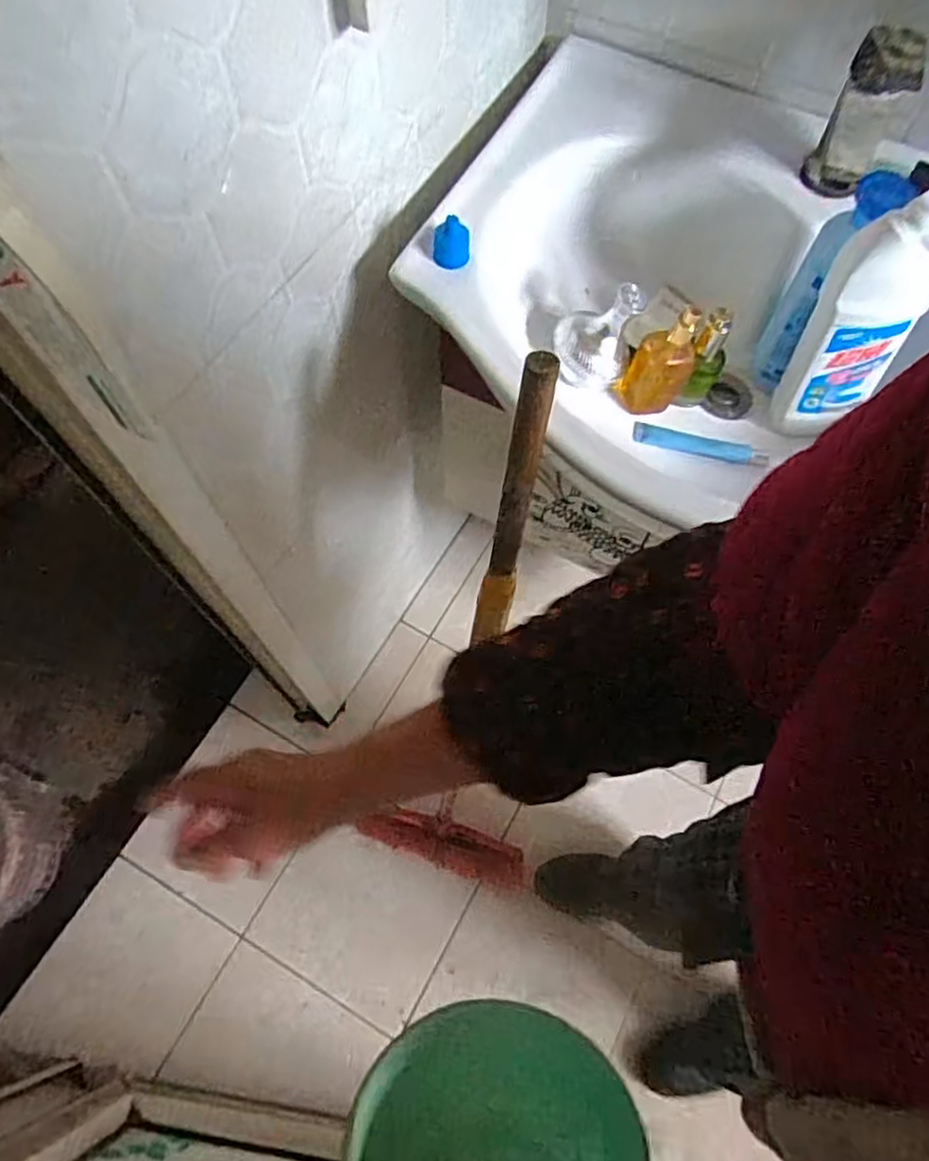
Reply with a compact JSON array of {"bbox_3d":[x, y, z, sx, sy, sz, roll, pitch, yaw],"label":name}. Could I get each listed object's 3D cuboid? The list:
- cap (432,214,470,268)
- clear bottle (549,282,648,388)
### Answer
[{"bbox_3d":[-0.011,-0.293,0.610,0.032,0.037,0.026,-2,68,-3],"label":"cap"},{"bbox_3d":[0.125,-0.234,0.675,0.072,0.086,0.057,17,68,4],"label":"clear bottle"}]

